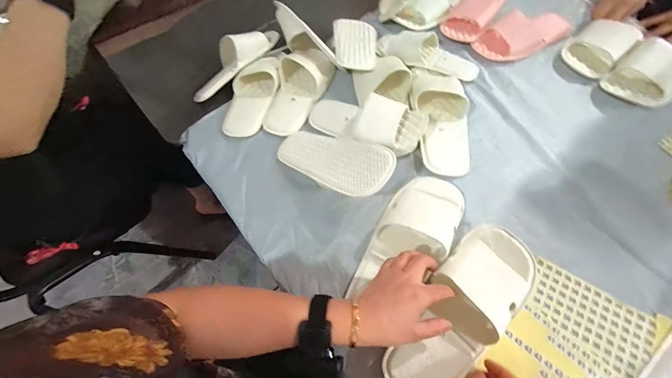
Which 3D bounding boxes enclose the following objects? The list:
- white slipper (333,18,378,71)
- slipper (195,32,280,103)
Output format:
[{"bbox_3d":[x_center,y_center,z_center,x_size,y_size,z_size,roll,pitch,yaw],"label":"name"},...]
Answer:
[{"bbox_3d":[0.043,-0.327,0.654,0.096,0.044,0.209,-1,63,2],"label":"white slipper"},{"bbox_3d":[-0.231,-0.286,0.647,0.228,0.055,0.066,-45,69,-4],"label":"slipper"}]

